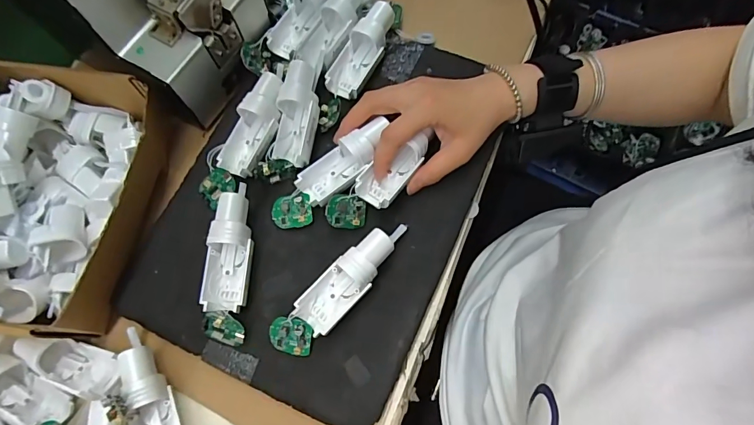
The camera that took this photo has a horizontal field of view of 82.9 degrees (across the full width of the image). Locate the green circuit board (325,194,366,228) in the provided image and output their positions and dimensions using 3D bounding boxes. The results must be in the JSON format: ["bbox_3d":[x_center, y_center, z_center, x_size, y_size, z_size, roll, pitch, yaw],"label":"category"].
[{"bbox_3d":[-0.026,-0.001,0.359,0.033,0.004,0.027,6,99,-16],"label":"green circuit board"}]

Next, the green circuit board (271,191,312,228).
[{"bbox_3d":[-0.074,-0.001,0.369,0.034,0.006,0.029,-14,71,-3],"label":"green circuit board"}]

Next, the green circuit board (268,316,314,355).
[{"bbox_3d":[-0.068,0.096,0.336,0.035,0.008,0.030,12,99,11],"label":"green circuit board"}]

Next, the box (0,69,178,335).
[{"bbox_3d":[-0.297,-0.019,0.347,0.203,0.069,0.211,8,71,5],"label":"box"}]

